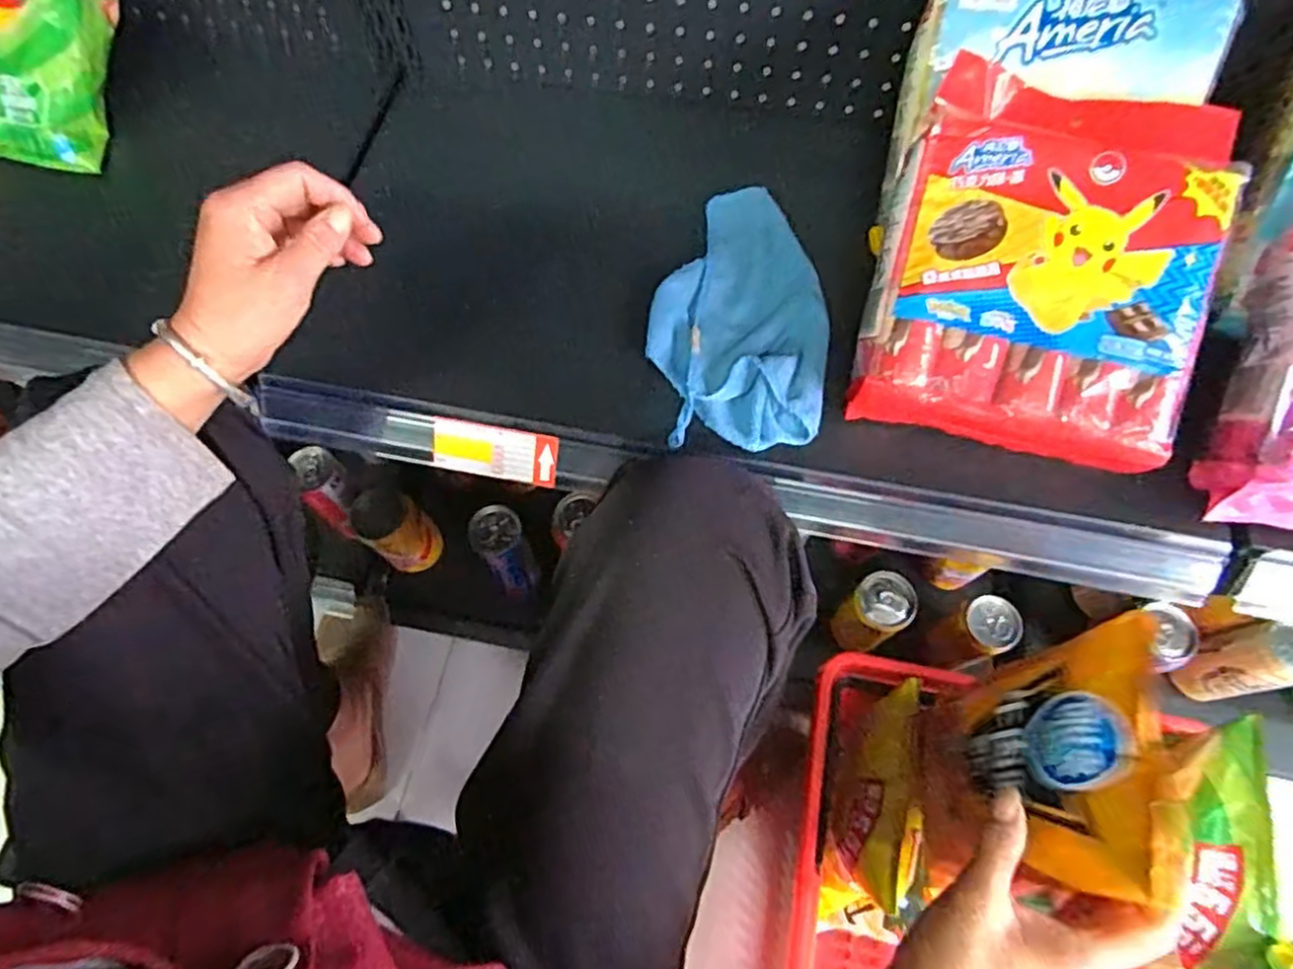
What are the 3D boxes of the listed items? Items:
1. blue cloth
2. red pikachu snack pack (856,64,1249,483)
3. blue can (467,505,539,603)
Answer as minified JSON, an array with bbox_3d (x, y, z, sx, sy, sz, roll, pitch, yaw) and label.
[{"bbox_3d":[0.071,-0.131,0.533,0.129,0.023,0.222,3,66,2],"label":"blue cloth"},{"bbox_3d":[0.253,-0.139,0.455,0.200,0.050,0.233,12,98,7],"label":"red pikachu snack pack"},{"bbox_3d":[-0.151,0.077,0.772,0.053,0.156,0.054,0,66,0],"label":"blue can"}]

